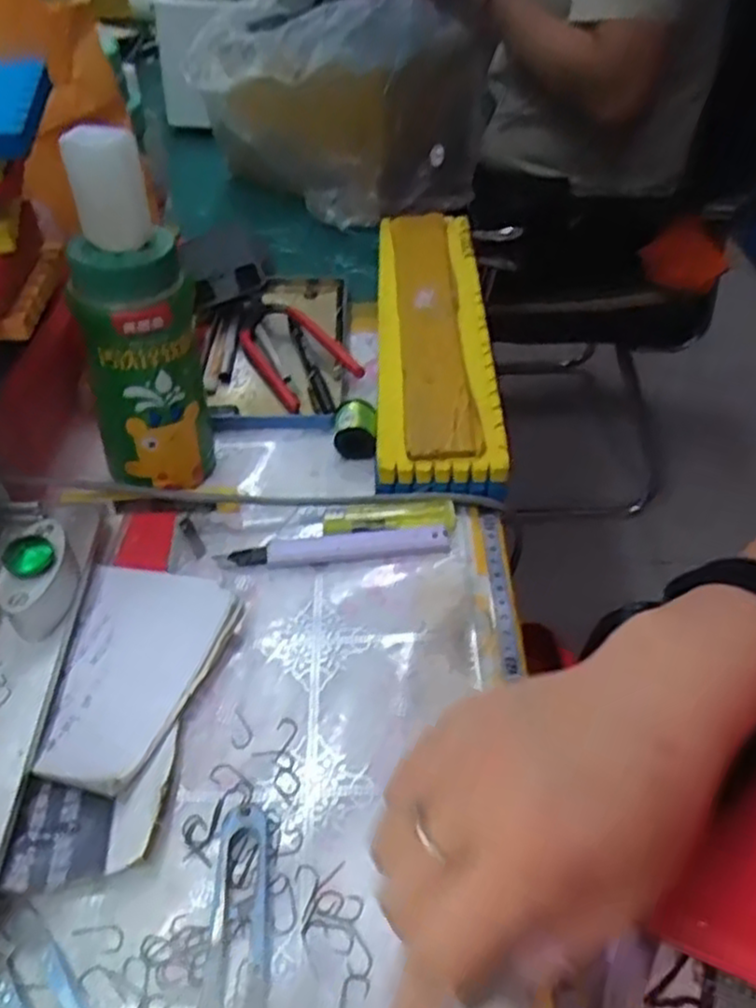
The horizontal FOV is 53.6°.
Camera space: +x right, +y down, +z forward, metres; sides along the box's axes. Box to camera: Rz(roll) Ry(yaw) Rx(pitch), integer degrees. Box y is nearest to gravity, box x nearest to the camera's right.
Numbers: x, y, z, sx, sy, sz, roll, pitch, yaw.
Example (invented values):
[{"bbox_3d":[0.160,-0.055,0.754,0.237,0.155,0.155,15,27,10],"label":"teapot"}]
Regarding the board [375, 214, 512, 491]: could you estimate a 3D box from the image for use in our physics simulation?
[{"bbox_3d":[0.040,-0.130,0.550,0.078,0.040,0.319,1,44,0],"label":"board"}]

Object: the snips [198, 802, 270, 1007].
[{"bbox_3d":[-0.053,0.166,0.284,0.024,0.007,0.101,0,46,-1],"label":"snips"}]

